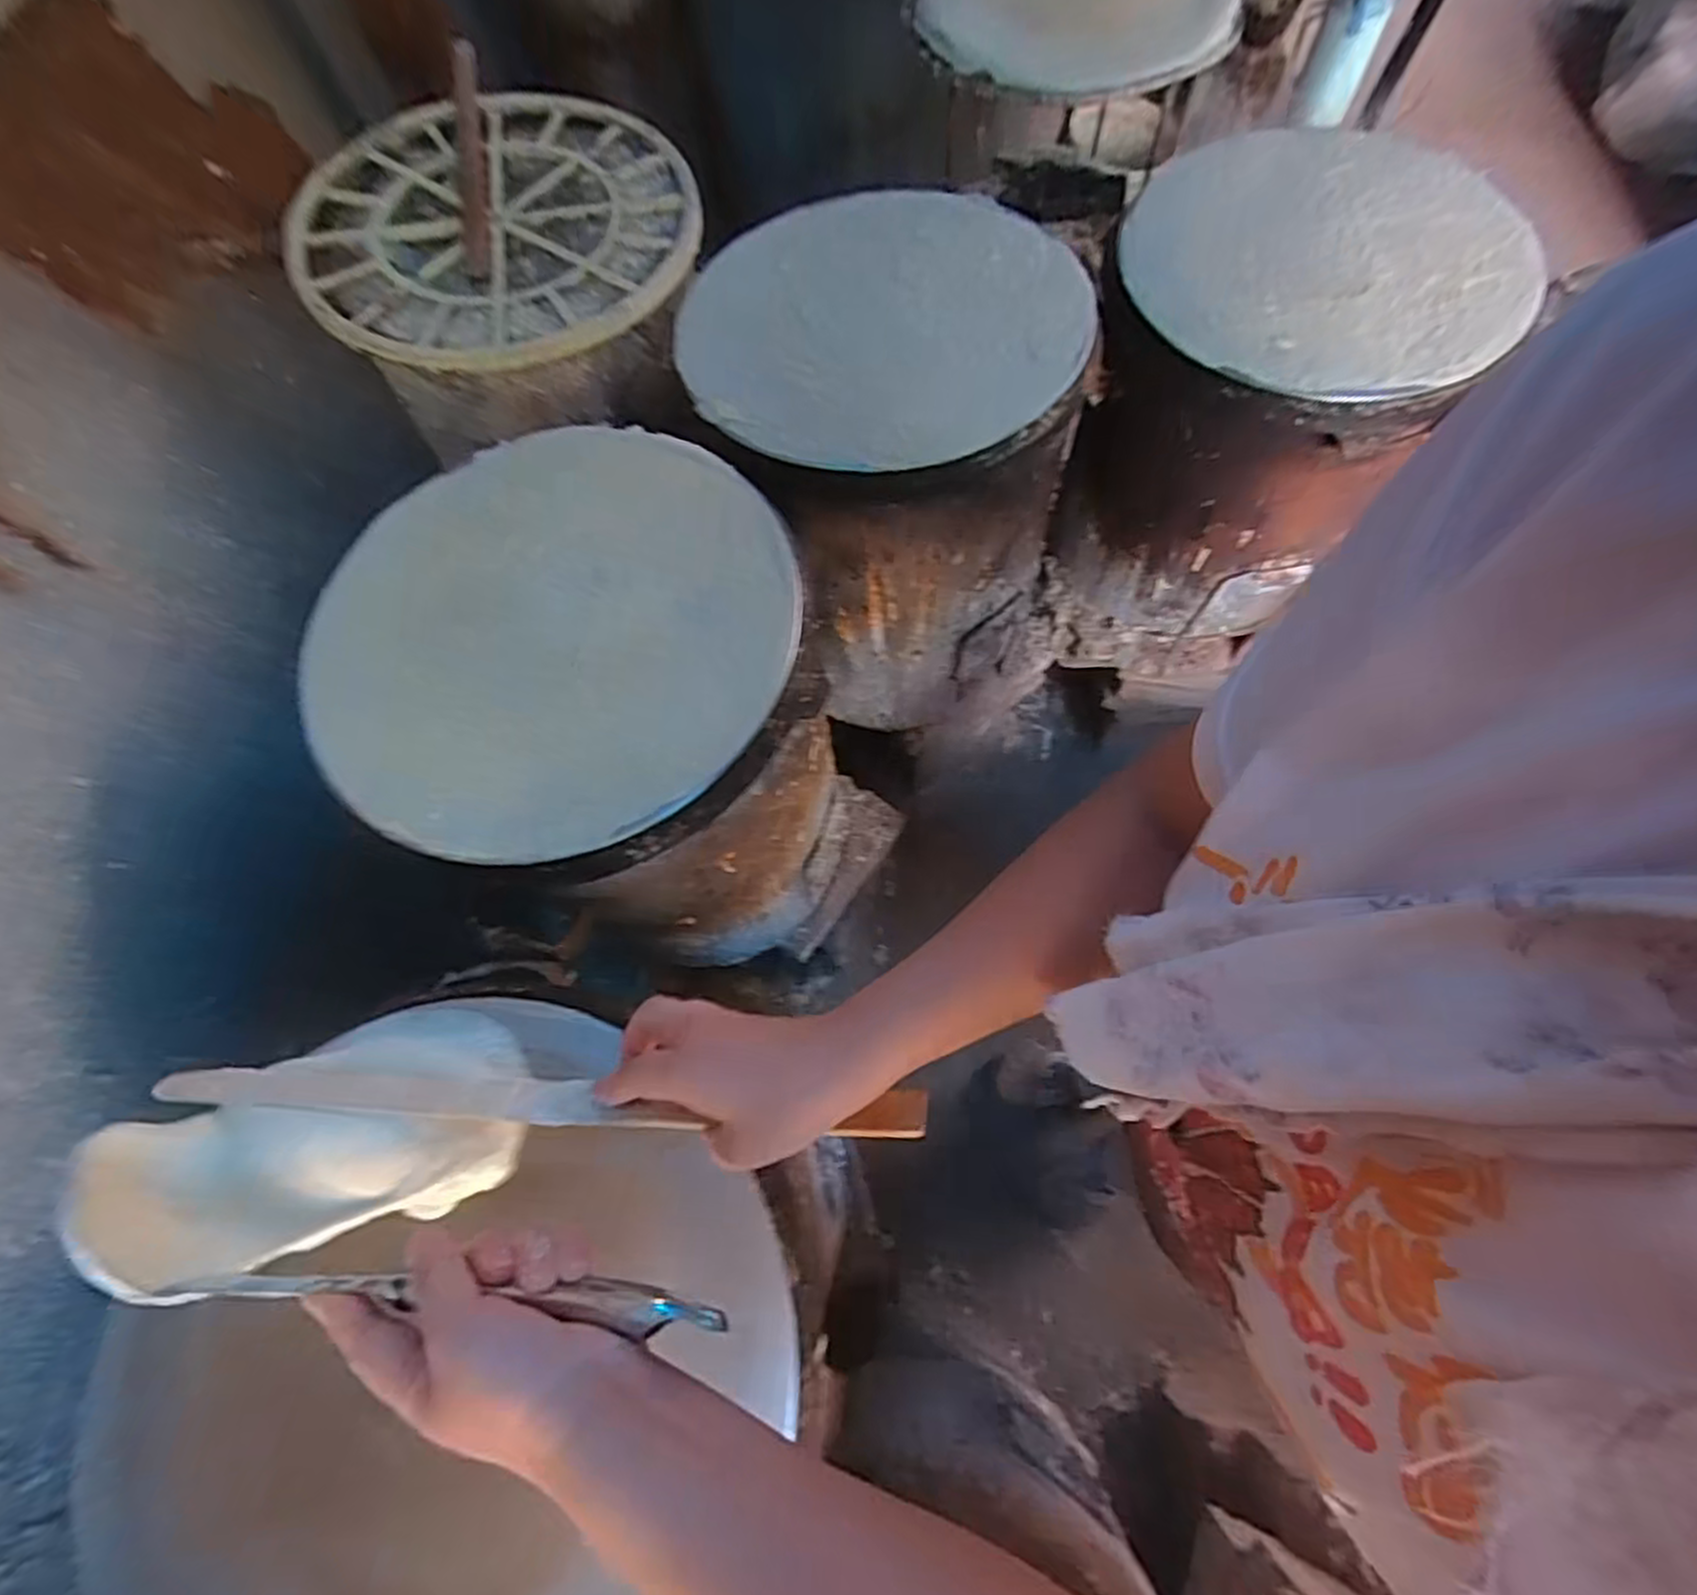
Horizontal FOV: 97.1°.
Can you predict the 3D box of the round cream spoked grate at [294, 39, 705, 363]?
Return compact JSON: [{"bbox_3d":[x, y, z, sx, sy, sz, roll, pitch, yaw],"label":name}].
[{"bbox_3d":[-0.375,-0.608,0.790,0.394,0.047,0.429,-1,67,3],"label":"round cream spoked grate"}]

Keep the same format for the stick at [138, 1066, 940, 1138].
[{"bbox_3d":[-0.178,0.165,0.412,0.437,0.008,0.029,-1,24,7],"label":"stick"}]

